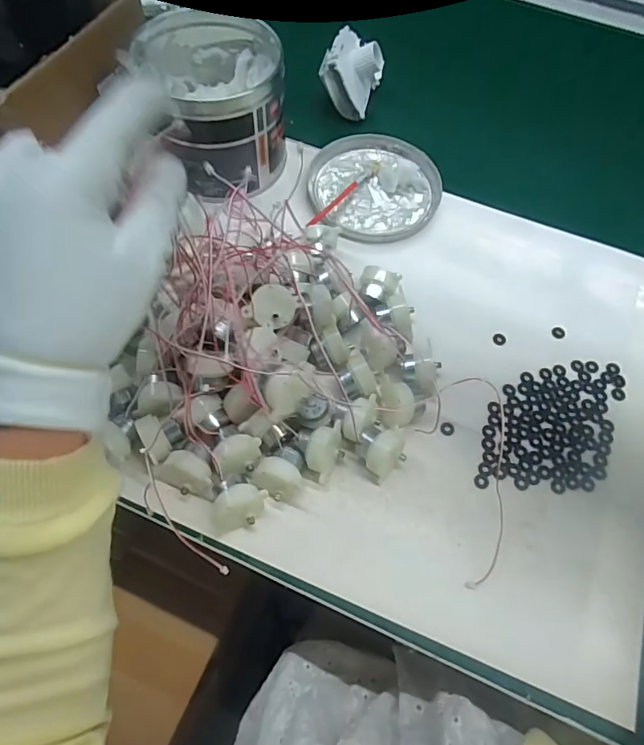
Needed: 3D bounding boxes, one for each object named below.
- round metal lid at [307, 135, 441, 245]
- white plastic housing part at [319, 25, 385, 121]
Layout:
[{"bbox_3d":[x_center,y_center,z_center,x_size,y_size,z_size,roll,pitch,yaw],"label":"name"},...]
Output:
[{"bbox_3d":[0.051,-0.186,0.457,0.125,0.015,0.126,1,65,-2],"label":"round metal lid"},{"bbox_3d":[0.034,-0.321,0.491,0.052,0.052,0.073,18,66,6],"label":"white plastic housing part"}]

